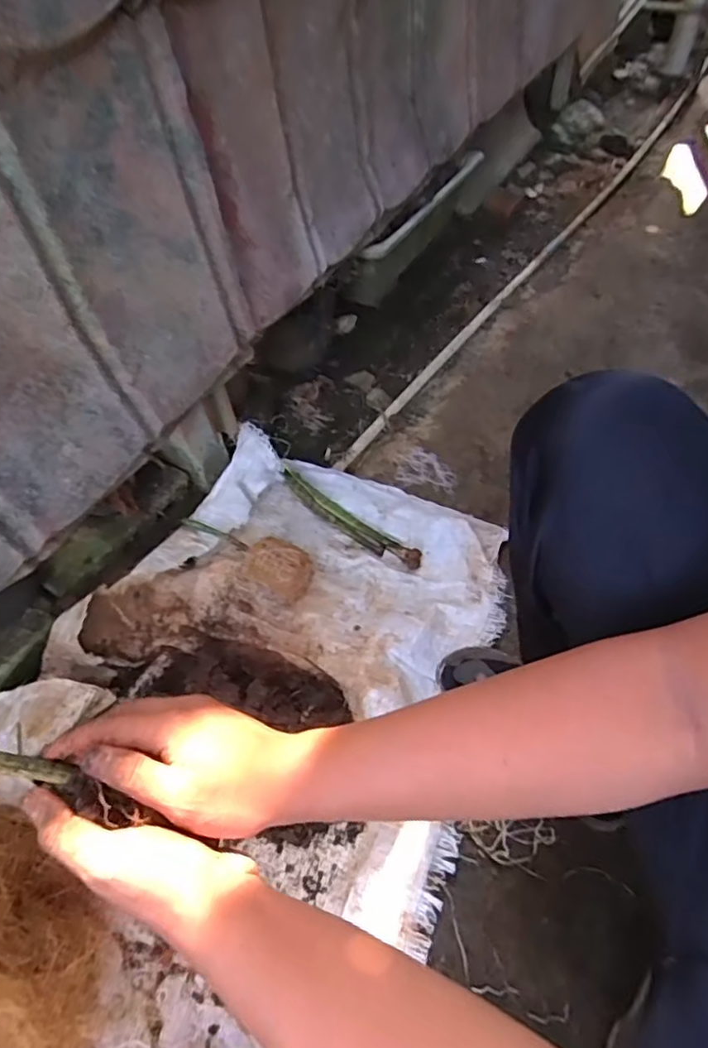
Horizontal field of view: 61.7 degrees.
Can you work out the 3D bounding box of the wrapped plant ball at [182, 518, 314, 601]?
[{"bbox_3d":[-0.181,0.034,0.934,0.248,0.050,0.083,20,56,17],"label":"wrapped plant ball"}]

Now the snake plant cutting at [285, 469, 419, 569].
[{"bbox_3d":[-0.012,-0.010,0.989,0.296,0.030,0.038,31,60,24],"label":"snake plant cutting"}]

